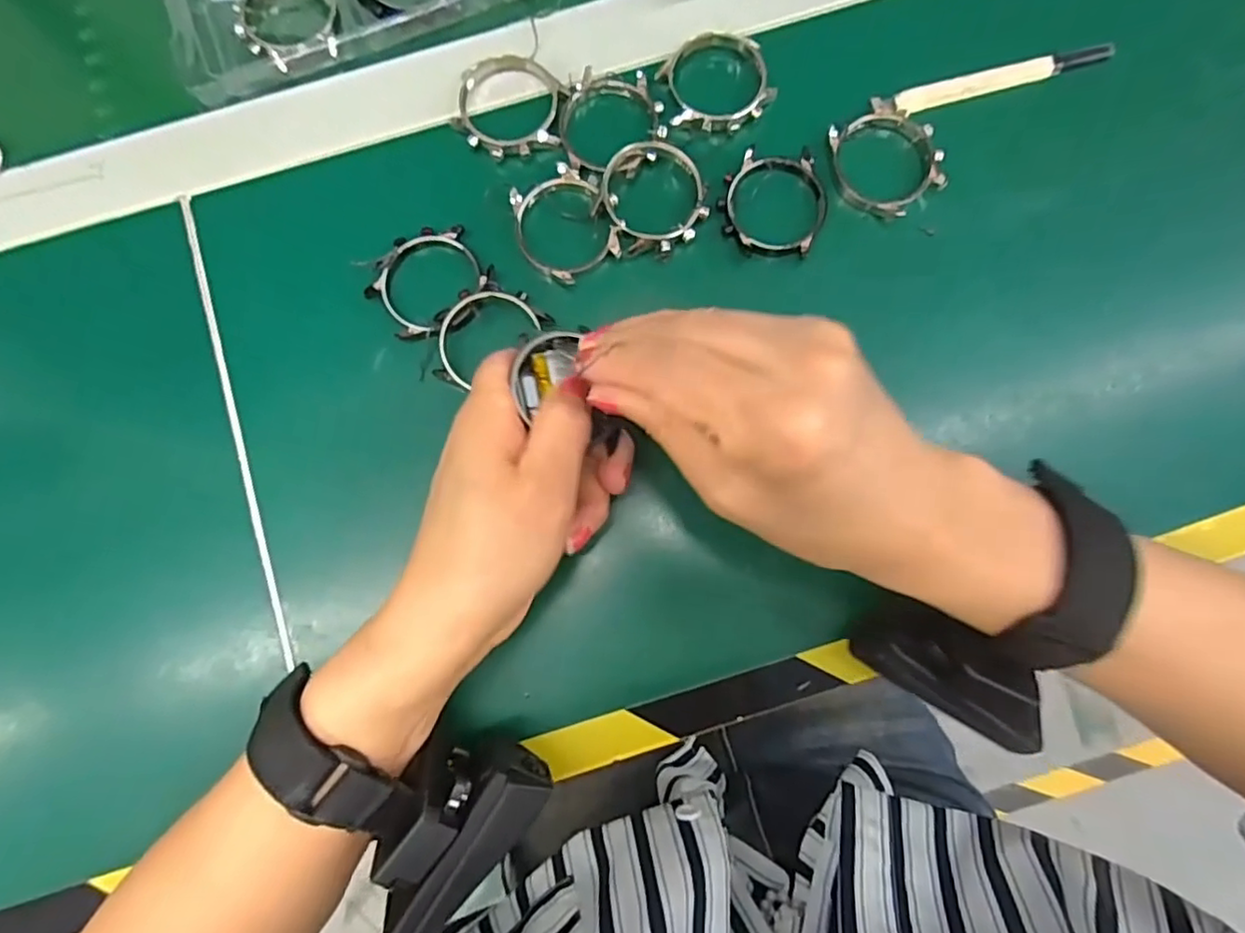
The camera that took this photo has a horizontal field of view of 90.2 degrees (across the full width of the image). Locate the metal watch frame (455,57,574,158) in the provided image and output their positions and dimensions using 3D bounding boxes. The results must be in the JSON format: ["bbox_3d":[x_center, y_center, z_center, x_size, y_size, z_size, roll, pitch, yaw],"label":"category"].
[{"bbox_3d":[-0.053,-0.170,0.294,0.051,0.007,0.049,12,83,2],"label":"metal watch frame"}]

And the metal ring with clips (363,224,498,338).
[{"bbox_3d":[-0.088,-0.085,0.281,0.052,0.004,0.046,-37,84,-5],"label":"metal ring with clips"}]

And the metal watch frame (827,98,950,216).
[{"bbox_3d":[0.122,-0.142,0.287,0.051,0.007,0.052,-36,84,-4],"label":"metal watch frame"}]

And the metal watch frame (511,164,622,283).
[{"bbox_3d":[-0.028,-0.111,0.283,0.042,0.008,0.050,-31,84,-4],"label":"metal watch frame"}]

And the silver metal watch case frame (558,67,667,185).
[{"bbox_3d":[-0.005,-0.160,0.290,0.048,0.011,0.054,-2,82,0],"label":"silver metal watch case frame"}]

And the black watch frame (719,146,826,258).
[{"bbox_3d":[0.070,-0.121,0.284,0.048,0.005,0.048,9,83,1],"label":"black watch frame"}]

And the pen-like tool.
[{"bbox_3d":[0.183,-0.186,0.296,0.108,0.005,0.012,-14,83,-2],"label":"pen-like tool"}]

